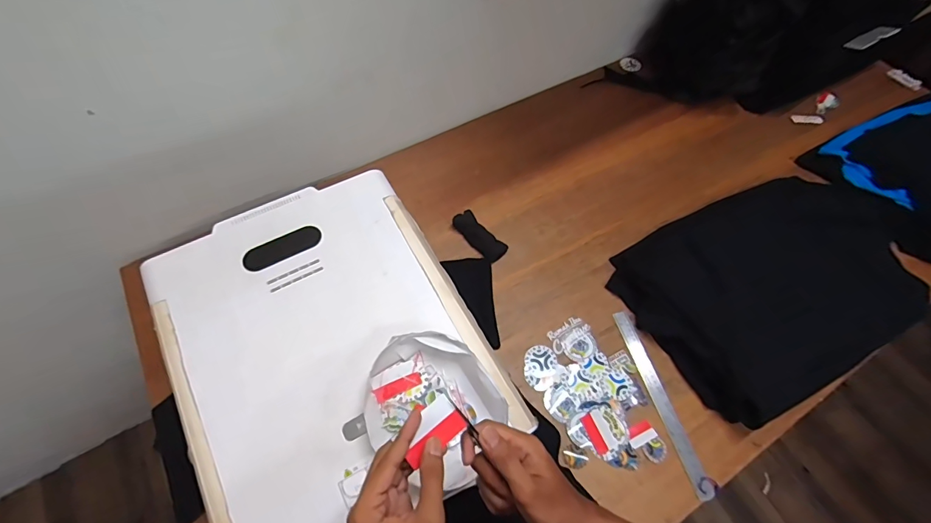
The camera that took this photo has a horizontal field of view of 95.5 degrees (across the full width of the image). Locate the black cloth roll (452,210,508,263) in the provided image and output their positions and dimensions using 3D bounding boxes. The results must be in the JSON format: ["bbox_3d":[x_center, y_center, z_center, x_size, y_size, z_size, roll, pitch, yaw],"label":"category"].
[{"bbox_3d":[0.028,-0.053,0.879,0.052,0.018,0.128,-38,70,-20],"label":"black cloth roll"}]

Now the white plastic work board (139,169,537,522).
[{"bbox_3d":[-0.201,0.111,0.608,0.402,0.018,0.498,-26,68,-15],"label":"white plastic work board"}]

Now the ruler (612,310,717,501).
[{"bbox_3d":[0.343,0.239,0.747,0.034,0.007,0.322,-14,64,-10],"label":"ruler"}]

